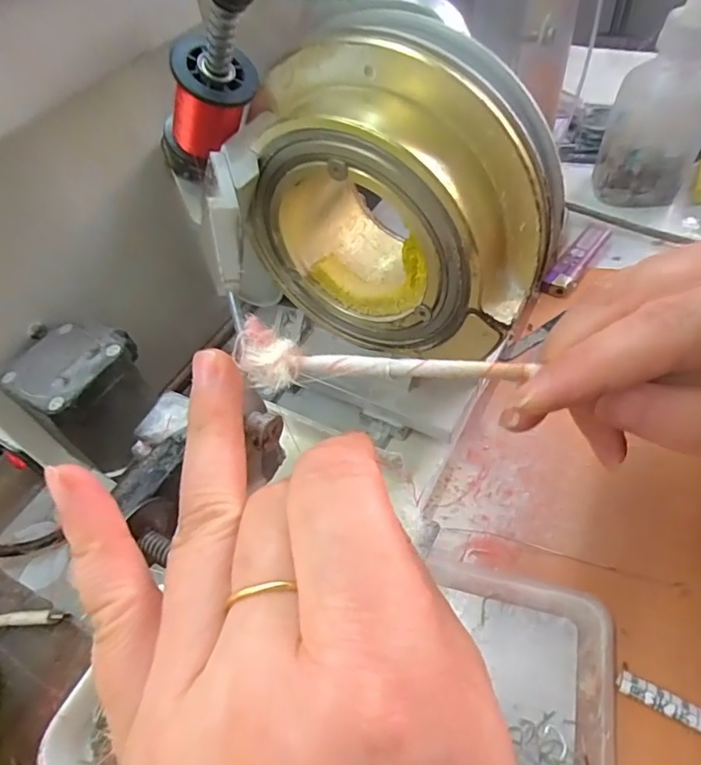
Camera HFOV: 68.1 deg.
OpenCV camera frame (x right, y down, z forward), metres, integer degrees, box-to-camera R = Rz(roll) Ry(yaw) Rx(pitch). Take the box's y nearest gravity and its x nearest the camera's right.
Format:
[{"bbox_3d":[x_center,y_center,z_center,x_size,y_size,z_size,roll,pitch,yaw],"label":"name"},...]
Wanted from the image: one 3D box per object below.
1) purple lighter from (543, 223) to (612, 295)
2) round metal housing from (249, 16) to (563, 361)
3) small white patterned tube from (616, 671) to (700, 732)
[{"bbox_3d":[0.161,-0.090,0.368,0.020,0.013,0.091,26,59,24],"label":"purple lighter"},{"bbox_3d":[0.016,-0.061,0.182,0.100,0.100,0.040,22,58,23],"label":"round metal housing"},{"bbox_3d":[0.127,0.128,0.209,0.036,0.004,0.010,22,57,21],"label":"small white patterned tube"}]

